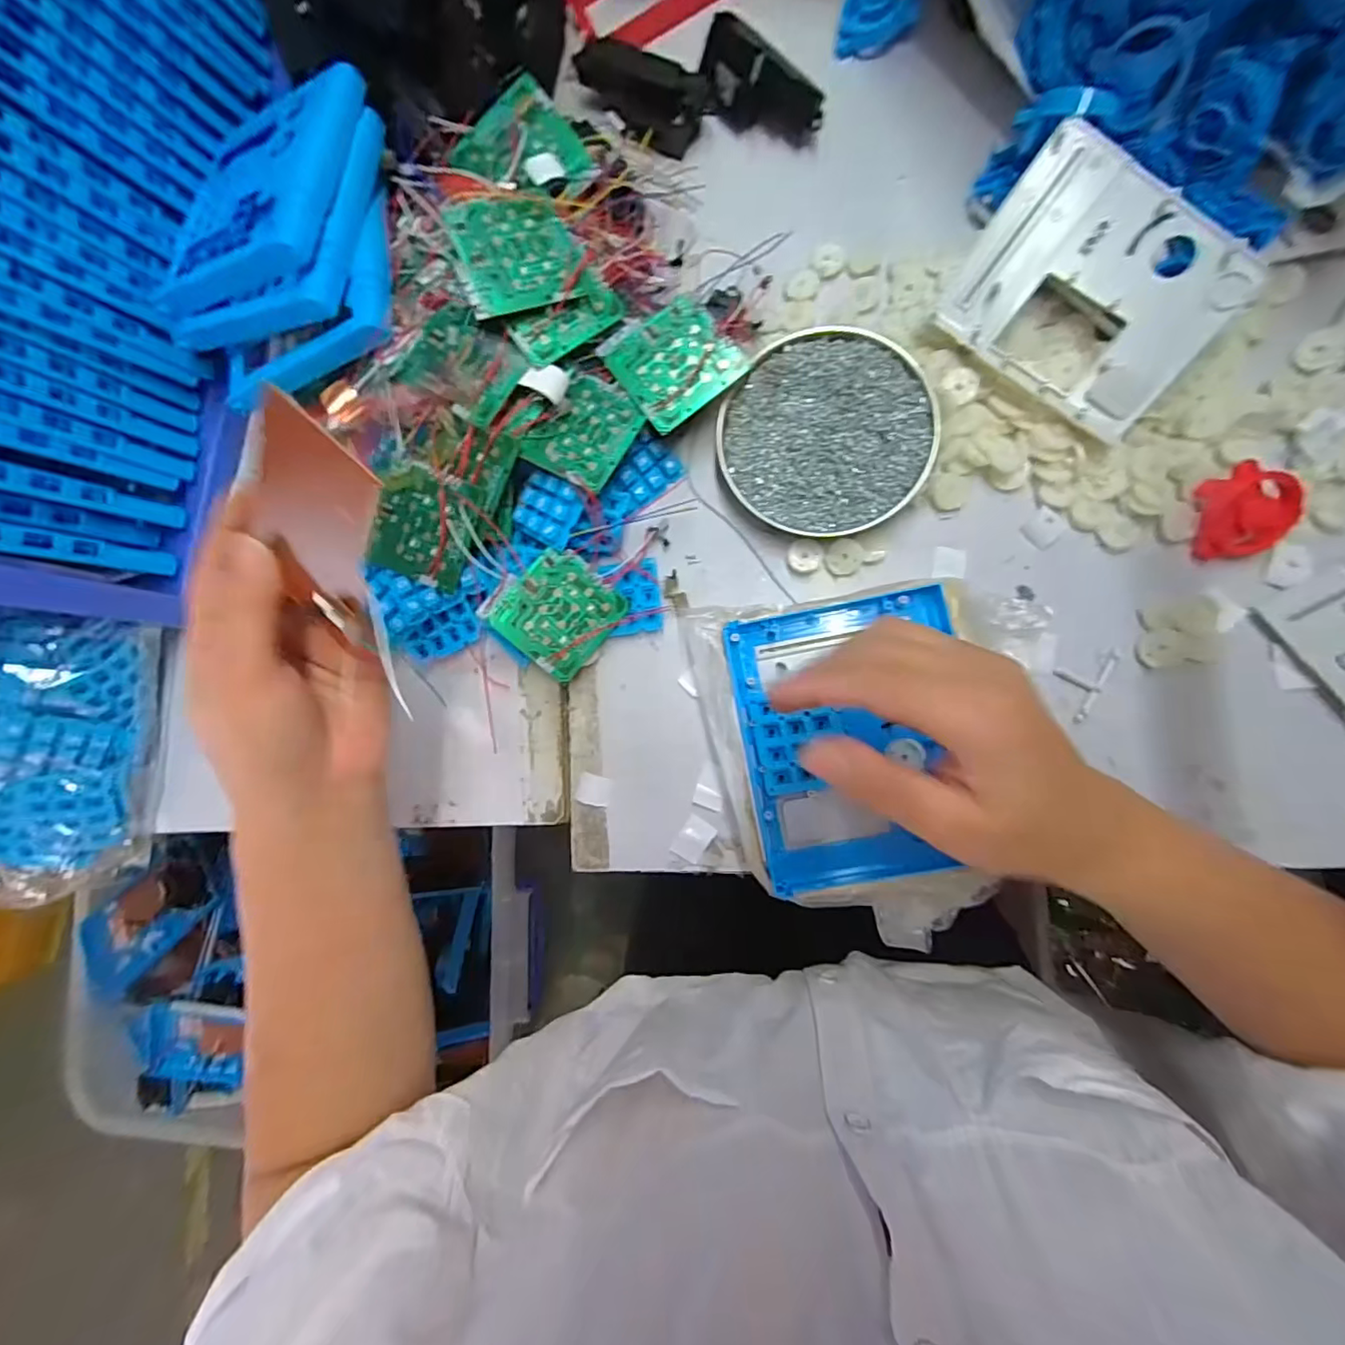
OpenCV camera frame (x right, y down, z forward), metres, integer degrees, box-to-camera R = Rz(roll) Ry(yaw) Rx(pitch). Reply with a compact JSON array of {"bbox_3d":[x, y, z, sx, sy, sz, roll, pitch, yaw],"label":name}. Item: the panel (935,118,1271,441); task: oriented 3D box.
[{"bbox_3d":[0.247,-0.226,0.342,0.142,0.013,0.109,40,113,5],"label":"panel"}]

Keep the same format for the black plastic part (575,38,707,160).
[{"bbox_3d":[-0.024,-0.414,0.411,0.092,0.025,0.042,26,91,-5],"label":"black plastic part"}]

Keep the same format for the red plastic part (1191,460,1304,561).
[{"bbox_3d":[0.345,-0.095,0.342,0.047,0.023,0.049,1,87,9],"label":"red plastic part"}]

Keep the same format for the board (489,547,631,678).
[{"bbox_3d":[-0.075,-0.040,0.385,0.066,0.004,0.071,41,79,-14],"label":"board"}]

